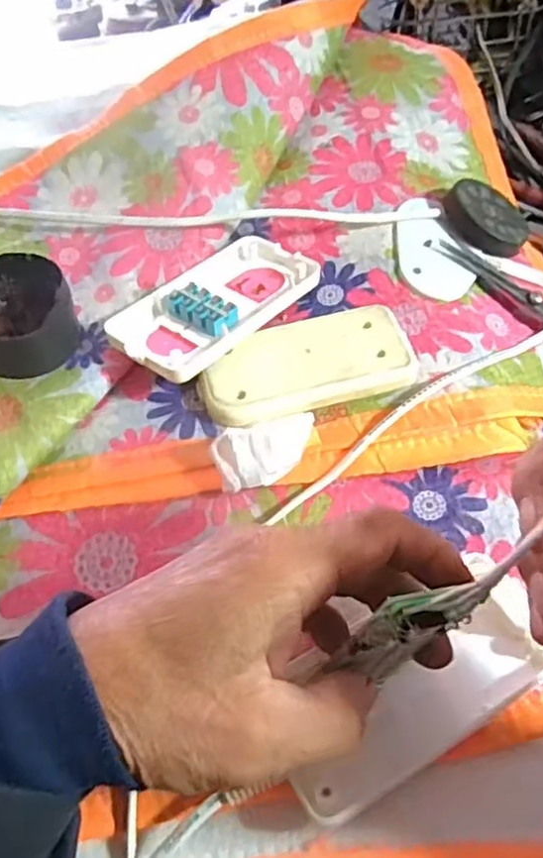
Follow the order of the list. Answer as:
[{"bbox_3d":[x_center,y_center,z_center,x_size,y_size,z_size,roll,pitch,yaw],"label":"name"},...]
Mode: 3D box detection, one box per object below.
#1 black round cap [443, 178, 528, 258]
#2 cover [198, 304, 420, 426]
[{"bbox_3d":[0.137,-0.135,0.430,0.050,0.015,0.058,2,62,-18],"label":"black round cap"},{"bbox_3d":[0.018,-0.036,0.368,0.113,0.011,0.057,-15,52,-7],"label":"cover"}]

